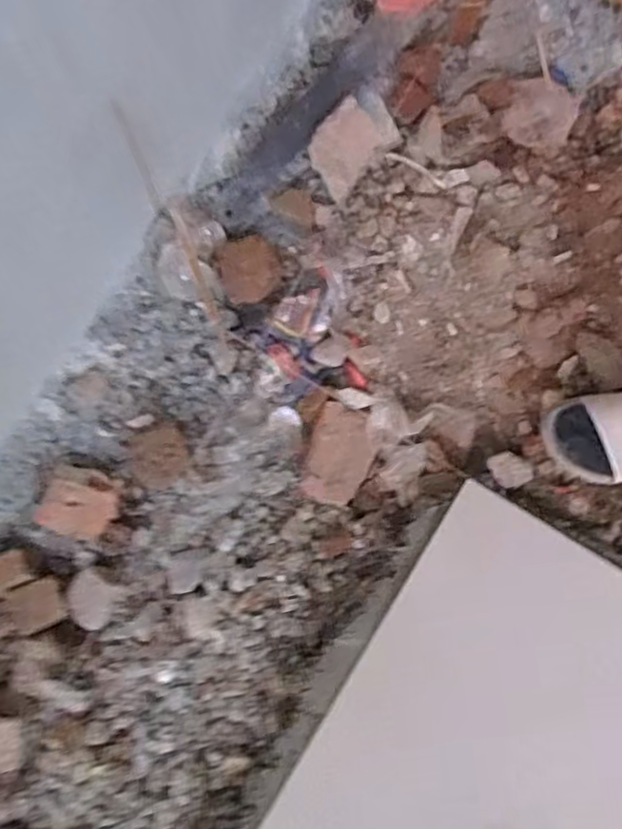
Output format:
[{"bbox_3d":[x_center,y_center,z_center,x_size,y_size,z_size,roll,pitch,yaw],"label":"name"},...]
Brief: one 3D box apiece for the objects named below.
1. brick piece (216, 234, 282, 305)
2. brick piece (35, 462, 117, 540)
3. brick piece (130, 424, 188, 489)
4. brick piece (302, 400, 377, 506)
[{"bbox_3d":[-0.089,-0.209,0.943,0.079,0.041,0.092,-18,80,0],"label":"brick piece"},{"bbox_3d":[-0.310,0.119,0.885,0.090,0.032,0.091,29,85,-24],"label":"brick piece"},{"bbox_3d":[-0.204,0.054,0.902,0.075,0.039,0.086,-14,80,1],"label":"brick piece"},{"bbox_3d":[0.039,0.052,0.873,0.083,0.033,0.127,10,81,5],"label":"brick piece"}]

